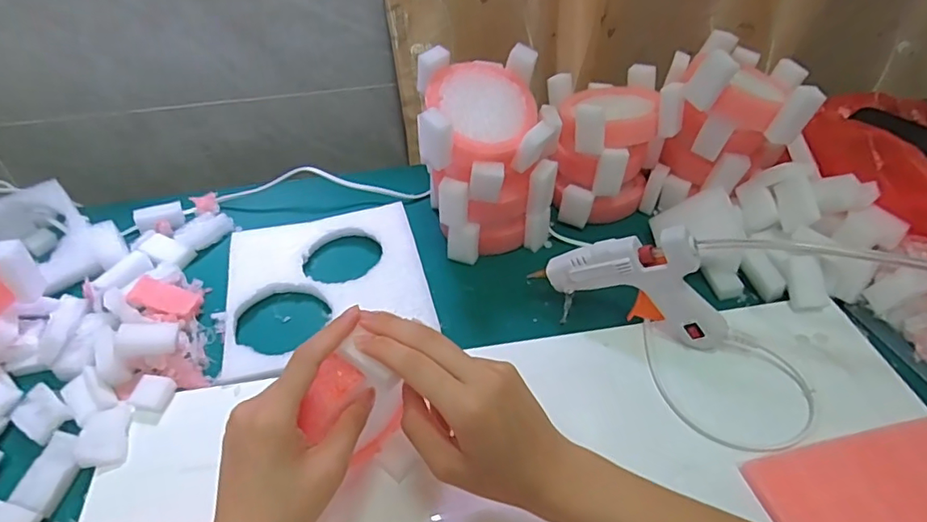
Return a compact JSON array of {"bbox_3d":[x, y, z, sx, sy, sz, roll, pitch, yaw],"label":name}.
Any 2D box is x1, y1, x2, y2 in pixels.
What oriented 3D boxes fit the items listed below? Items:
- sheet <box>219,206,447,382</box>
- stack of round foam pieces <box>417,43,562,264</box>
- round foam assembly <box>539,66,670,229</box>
[{"bbox_3d":[-0.125,0.016,0.505,0.173,0.012,0.175,-11,44,-10],"label":"sheet"},{"bbox_3d":[0.021,-0.093,0.512,0.116,0.167,0.098,-7,43,-6],"label":"stack of round foam pieces"},{"bbox_3d":[0.144,-0.119,0.567,0.117,0.115,0.124,3,43,5],"label":"round foam assembly"}]

